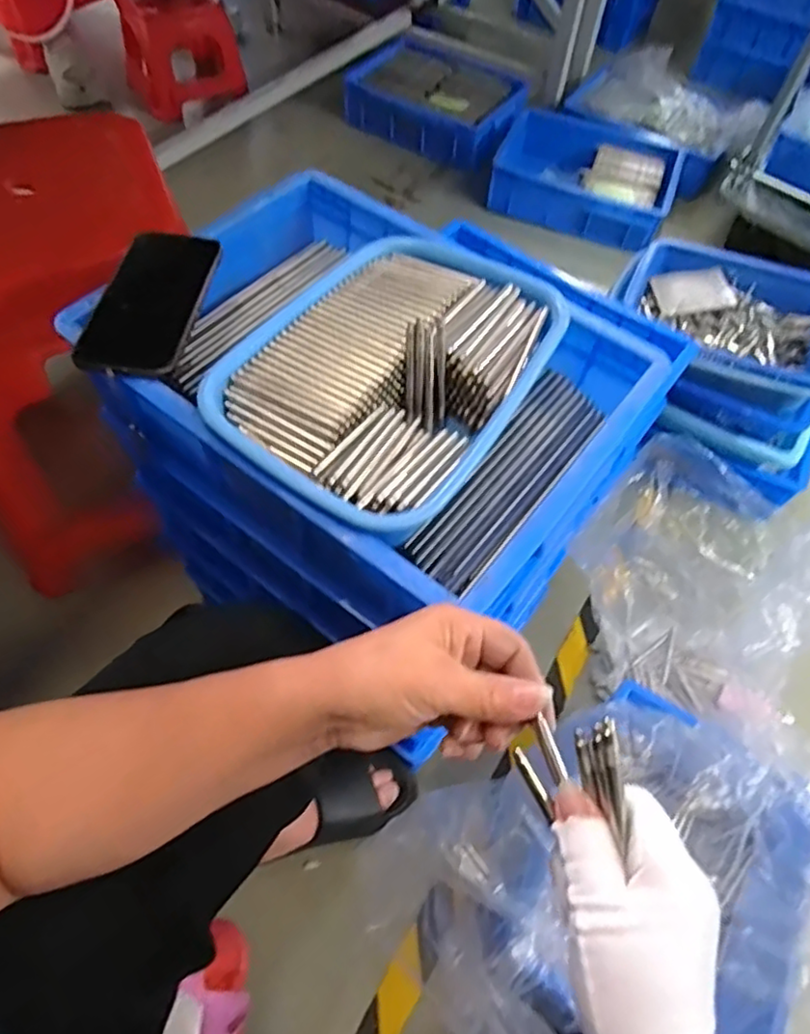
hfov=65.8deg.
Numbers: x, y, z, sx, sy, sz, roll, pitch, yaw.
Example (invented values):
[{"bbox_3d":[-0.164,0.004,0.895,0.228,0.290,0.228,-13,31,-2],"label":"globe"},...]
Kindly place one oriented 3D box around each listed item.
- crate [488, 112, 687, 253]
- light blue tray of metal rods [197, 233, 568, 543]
[{"bbox_3d":[0.438,-0.825,1.538,0.429,0.113,0.338,27,60,12],"label":"crate"},{"bbox_3d":[-0.007,-0.119,0.514,0.211,0.063,0.293,29,60,13],"label":"light blue tray of metal rods"}]

